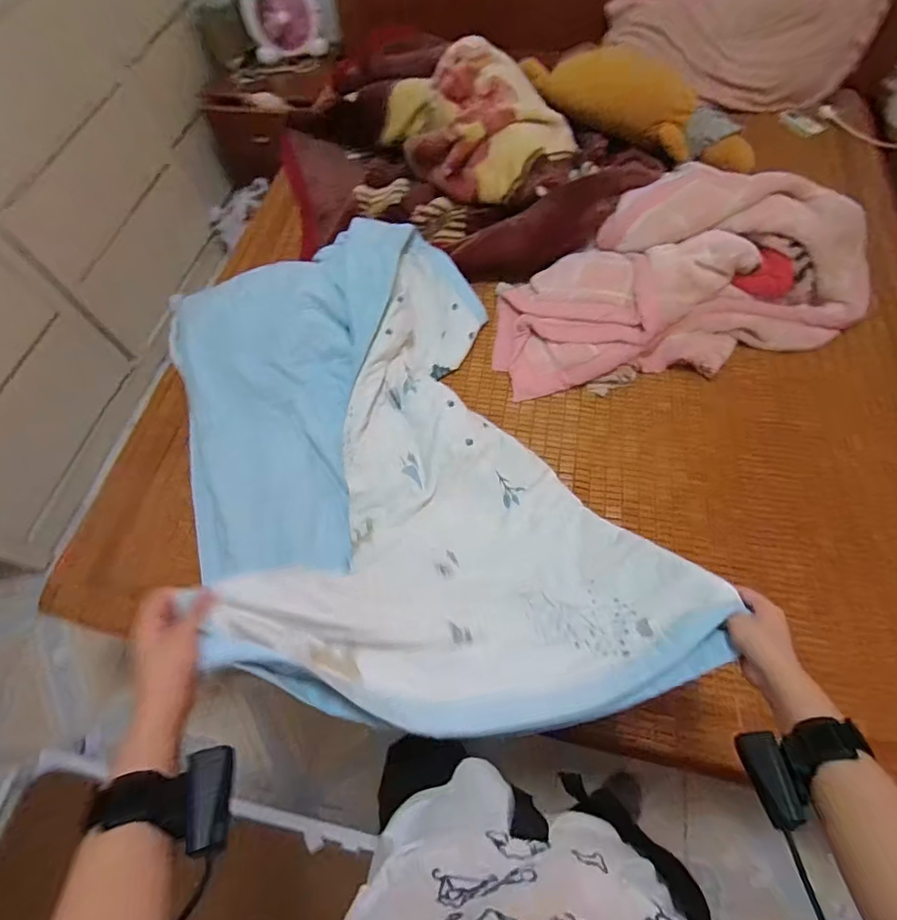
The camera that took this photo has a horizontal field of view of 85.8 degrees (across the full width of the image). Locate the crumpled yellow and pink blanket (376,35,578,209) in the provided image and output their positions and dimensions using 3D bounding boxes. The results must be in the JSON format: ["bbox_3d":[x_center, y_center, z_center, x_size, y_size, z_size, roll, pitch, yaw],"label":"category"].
[{"bbox_3d":[0.059,-0.899,1.251,0.442,0.216,0.312,29,68,17],"label":"crumpled yellow and pink blanket"}]

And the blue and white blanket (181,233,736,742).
[{"bbox_3d":[-0.147,-0.062,0.812,0.664,0.352,0.991,-16,64,-9],"label":"blue and white blanket"}]

